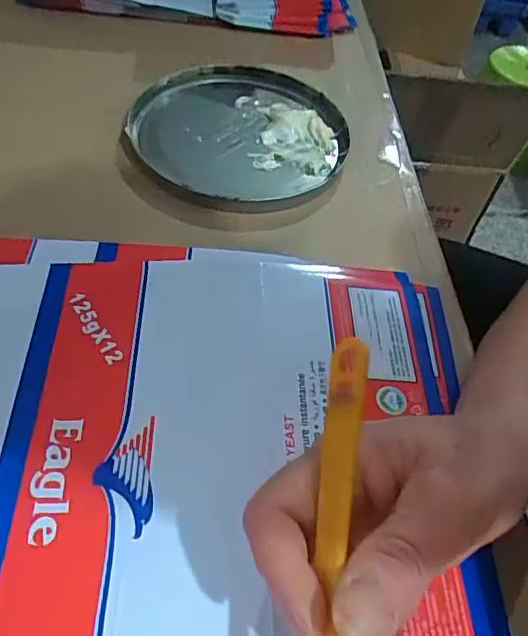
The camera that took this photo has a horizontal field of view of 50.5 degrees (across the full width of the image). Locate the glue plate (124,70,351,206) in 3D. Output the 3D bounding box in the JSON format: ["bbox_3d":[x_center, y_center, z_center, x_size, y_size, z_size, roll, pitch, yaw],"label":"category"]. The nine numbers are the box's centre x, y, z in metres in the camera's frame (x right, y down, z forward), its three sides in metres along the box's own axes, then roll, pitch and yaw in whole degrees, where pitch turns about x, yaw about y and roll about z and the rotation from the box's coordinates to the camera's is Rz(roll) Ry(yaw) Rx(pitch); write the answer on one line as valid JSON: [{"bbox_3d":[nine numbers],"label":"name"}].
[{"bbox_3d":[-0.021,-0.147,0.437,0.162,0.020,0.153,4,52,-5],"label":"glue plate"}]

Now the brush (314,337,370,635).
[{"bbox_3d":[0.020,0.075,0.167,0.014,0.013,0.138,7,74,2],"label":"brush"}]

